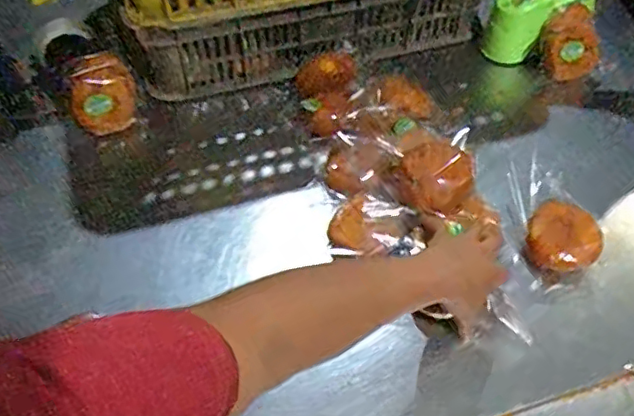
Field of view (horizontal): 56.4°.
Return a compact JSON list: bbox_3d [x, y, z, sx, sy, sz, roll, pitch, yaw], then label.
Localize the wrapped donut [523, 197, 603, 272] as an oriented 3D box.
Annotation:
[{"bbox_3d":[0.314,0.039,0.754,0.092,0.044,0.096,26,55,17],"label":"wrapped donut"}]

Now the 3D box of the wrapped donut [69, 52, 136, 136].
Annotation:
[{"bbox_3d":[-0.356,-0.191,0.983,0.097,0.125,0.030,-9,9,-19],"label":"wrapped donut"}]

